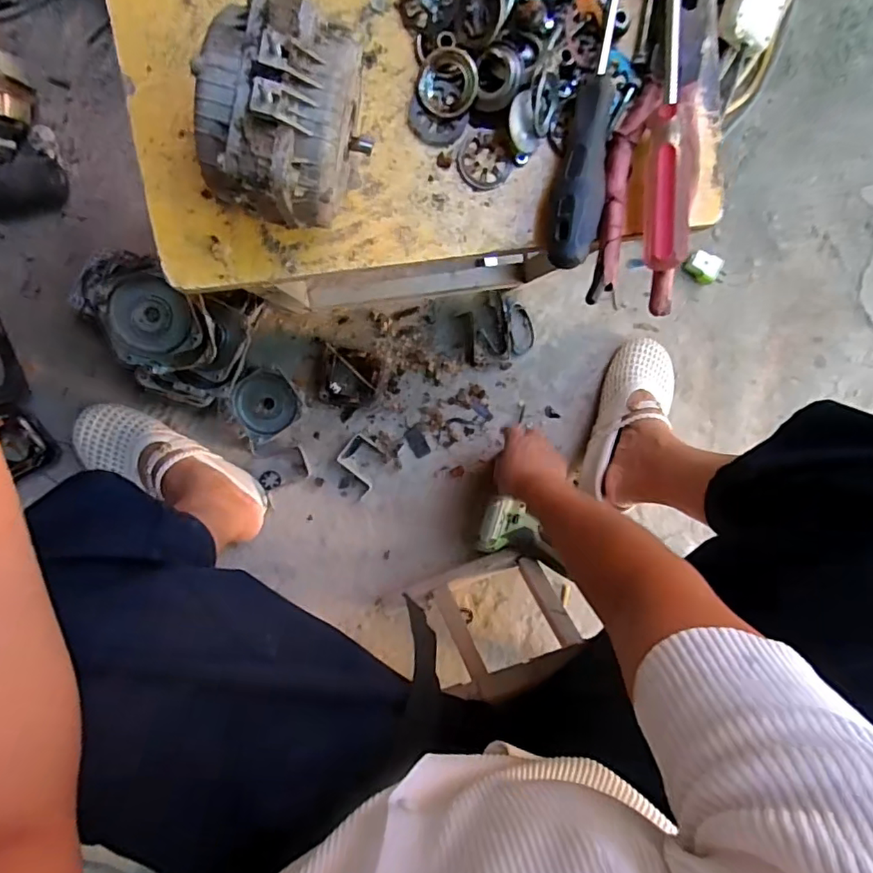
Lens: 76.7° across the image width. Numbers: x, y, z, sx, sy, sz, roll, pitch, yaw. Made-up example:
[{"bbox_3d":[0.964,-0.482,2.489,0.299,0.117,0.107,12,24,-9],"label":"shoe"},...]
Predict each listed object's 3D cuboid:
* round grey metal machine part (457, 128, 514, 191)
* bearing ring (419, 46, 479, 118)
[{"bbox_3d":[0.028,-0.159,0.316,0.031,0.005,0.030,6,95,-7],"label":"round grey metal machine part"},{"bbox_3d":[0.007,-0.194,0.302,0.031,0.013,0.031,-1,96,-6],"label":"bearing ring"}]

